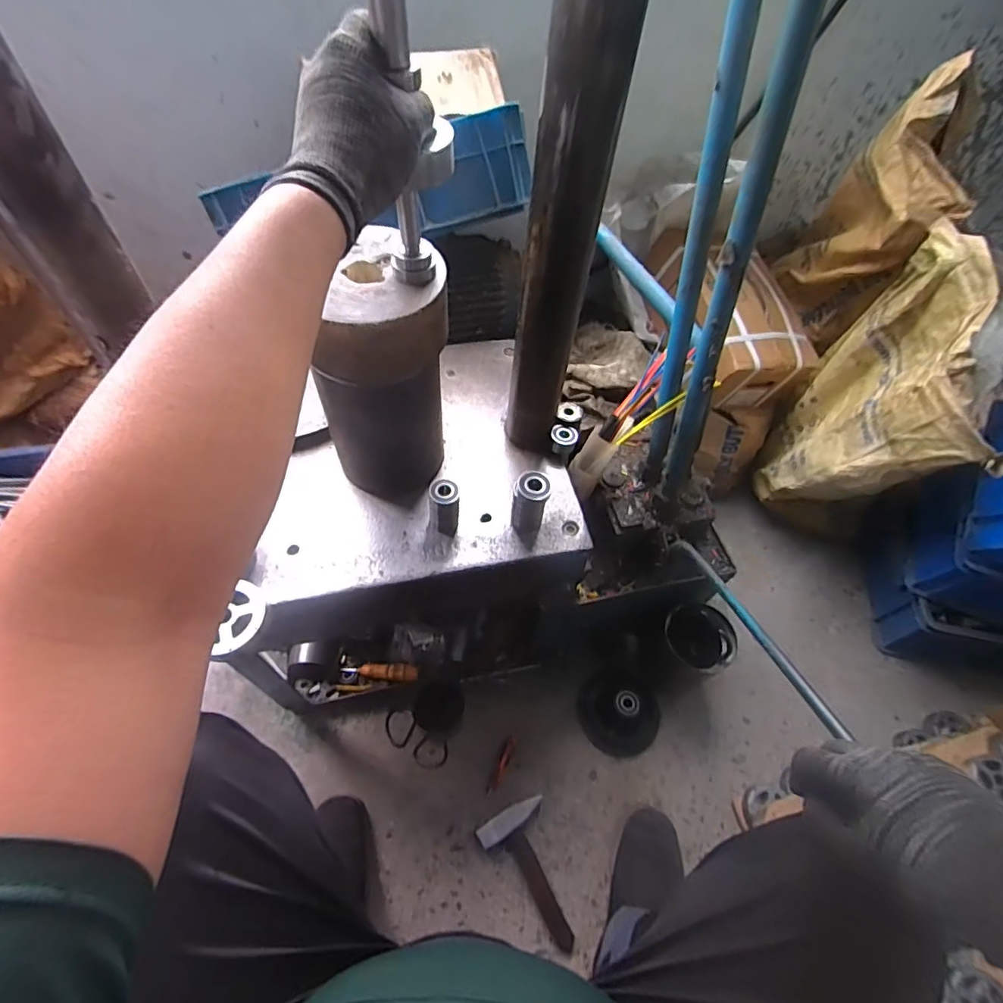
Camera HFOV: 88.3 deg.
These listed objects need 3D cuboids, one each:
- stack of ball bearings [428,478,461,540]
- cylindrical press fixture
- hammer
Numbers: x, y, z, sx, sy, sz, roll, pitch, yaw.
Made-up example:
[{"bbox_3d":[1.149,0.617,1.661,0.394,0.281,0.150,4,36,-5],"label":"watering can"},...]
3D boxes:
[{"bbox_3d":[-0.066,0.009,0.592,0.035,0.074,0.033,1,56,-4],"label":"stack of ball bearings"},{"bbox_3d":[-0.117,-0.125,0.555,0.099,0.248,0.126,27,59,13],"label":"cylindrical press fixture"},{"bbox_3d":[0.050,0.576,0.793,0.107,0.024,0.193,-20,60,-17],"label":"hammer"}]

